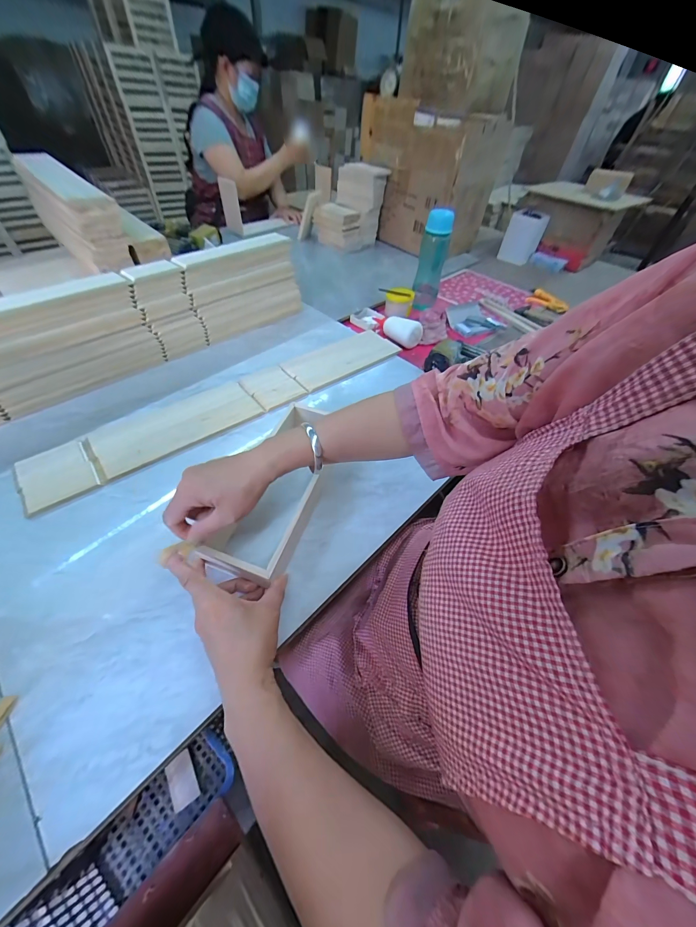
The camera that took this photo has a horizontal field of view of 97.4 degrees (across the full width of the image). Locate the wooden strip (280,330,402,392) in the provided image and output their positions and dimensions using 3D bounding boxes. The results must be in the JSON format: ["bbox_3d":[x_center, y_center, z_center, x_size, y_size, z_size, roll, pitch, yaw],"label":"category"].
[{"bbox_3d":[-0.011,-0.250,0.713,0.271,0.013,0.131,-33,61,-26],"label":"wooden strip"}]

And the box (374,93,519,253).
[{"bbox_3d":[0.319,-0.975,1.097,0.307,0.350,0.305,-34,62,-27],"label":"box"}]

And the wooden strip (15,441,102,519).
[{"bbox_3d":[-0.449,0.016,0.470,0.093,0.005,0.114,-31,60,-25],"label":"wooden strip"}]

